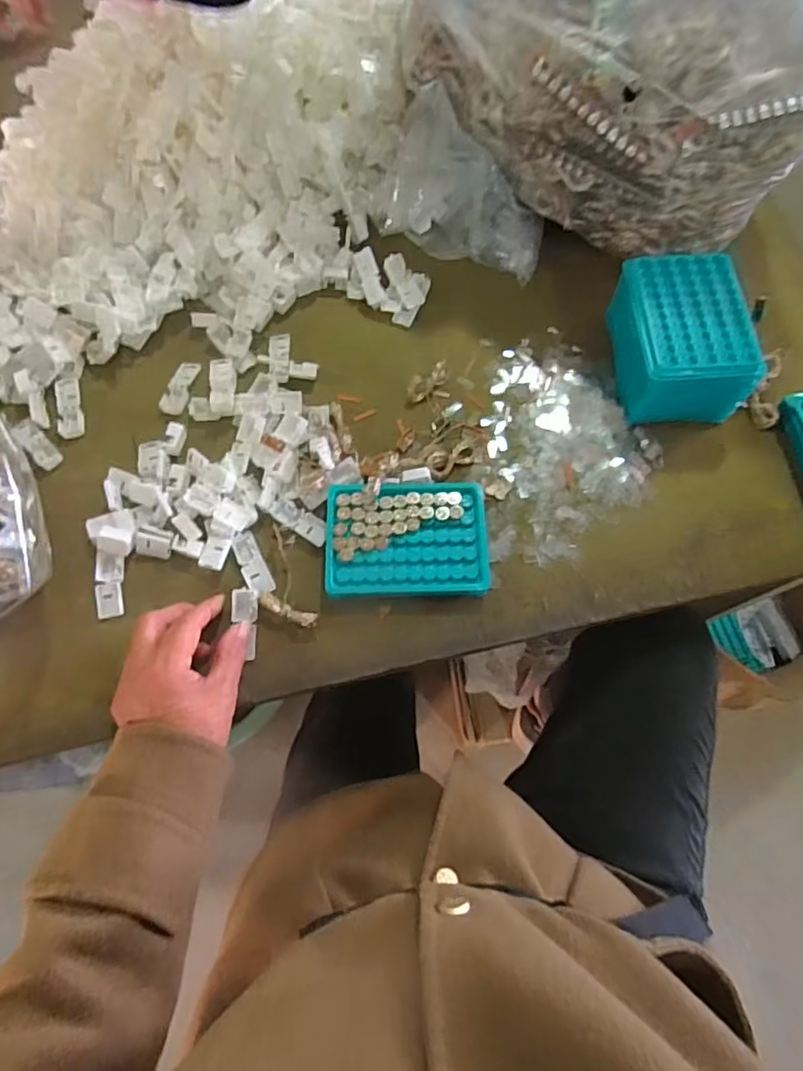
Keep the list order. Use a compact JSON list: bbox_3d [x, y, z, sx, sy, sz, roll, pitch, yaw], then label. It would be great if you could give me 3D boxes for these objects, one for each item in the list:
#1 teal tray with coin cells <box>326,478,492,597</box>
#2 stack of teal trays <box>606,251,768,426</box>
[{"bbox_3d":[0.004,0.003,0.478,0.130,0.020,0.093,-1,70,-1],"label":"teal tray with coin cells"},{"bbox_3d":[0.246,-0.176,0.518,0.091,0.080,0.134,-4,71,-3],"label":"stack of teal trays"}]

